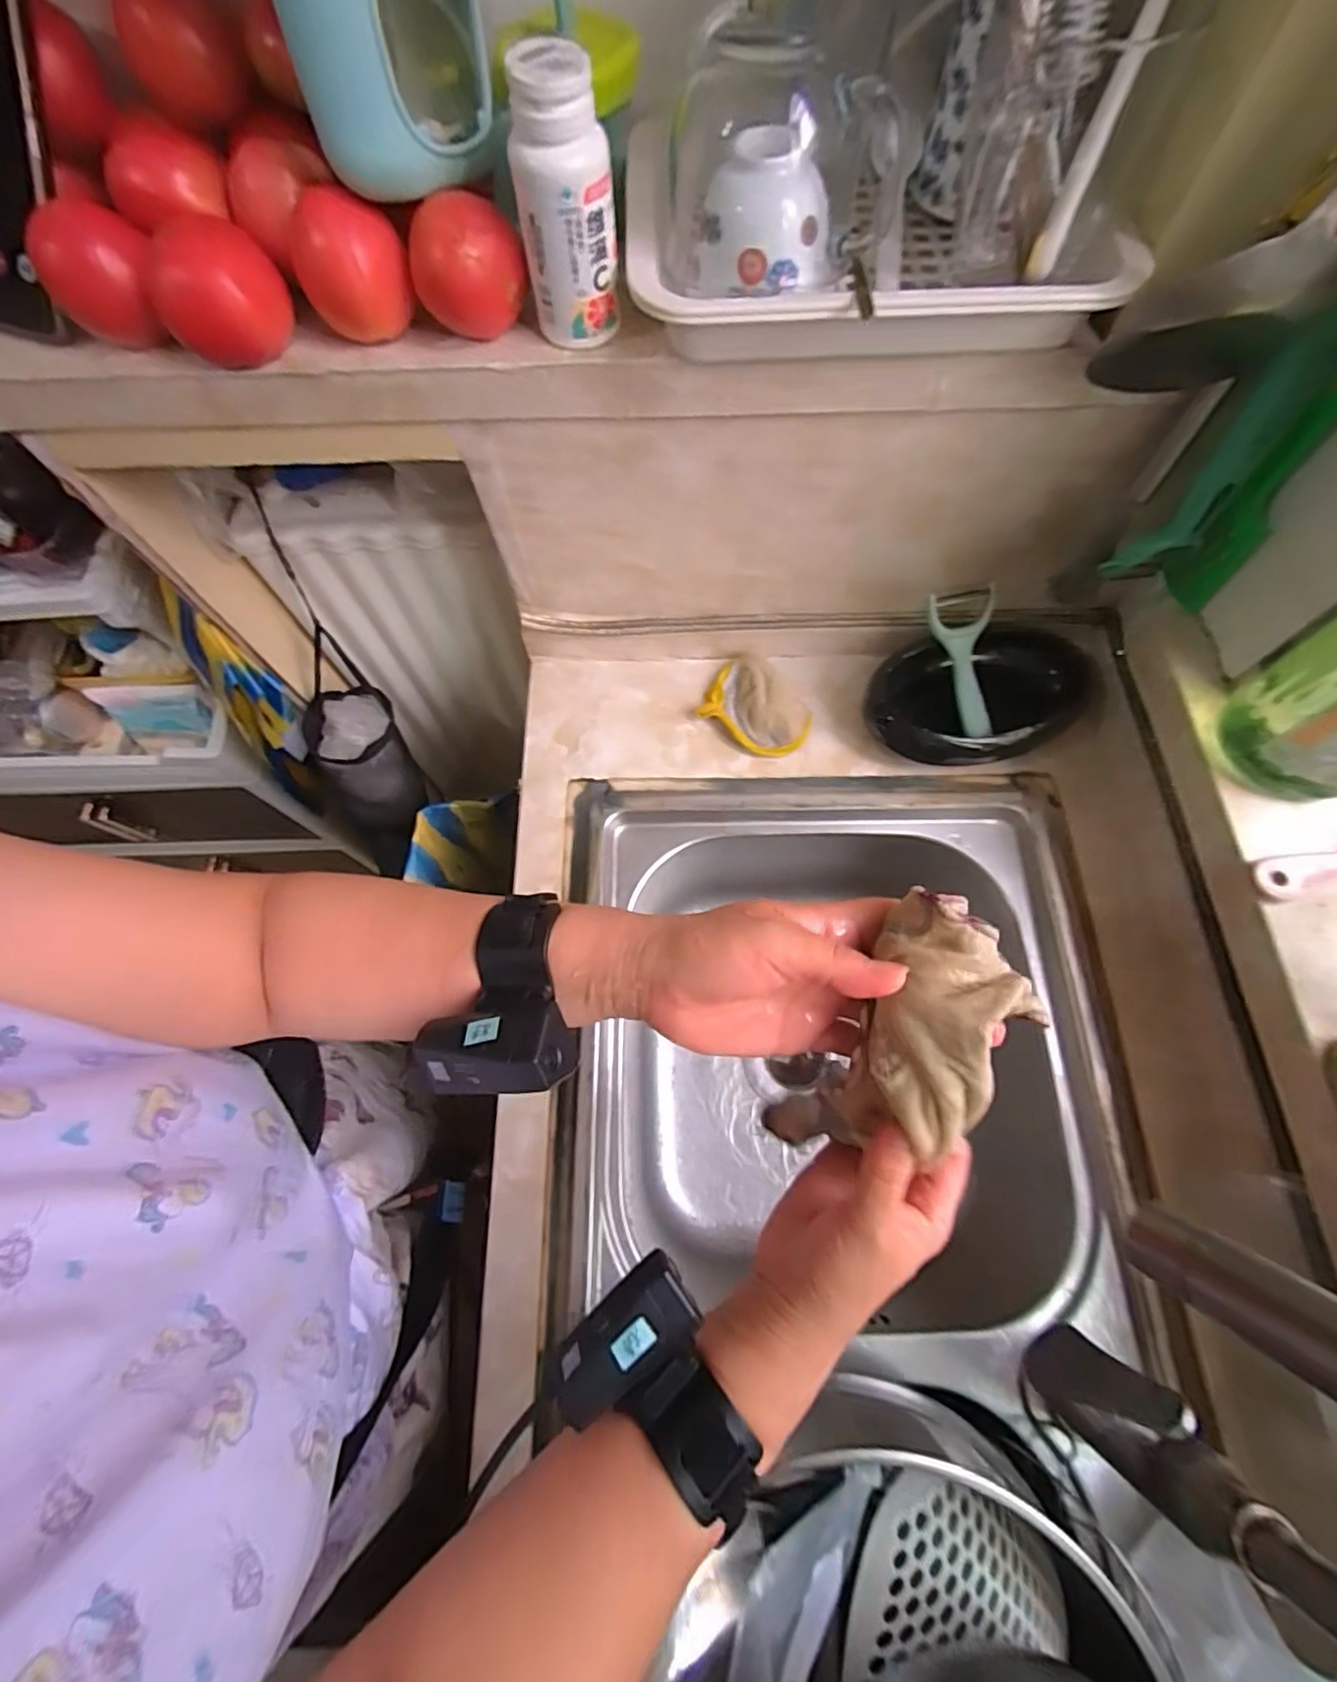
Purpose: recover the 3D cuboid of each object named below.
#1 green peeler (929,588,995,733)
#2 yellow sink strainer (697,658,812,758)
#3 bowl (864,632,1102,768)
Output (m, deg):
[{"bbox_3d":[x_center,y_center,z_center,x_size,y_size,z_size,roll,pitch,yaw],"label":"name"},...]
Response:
[{"bbox_3d":[0.274,-0.161,0.565,0.058,0.020,0.134,-19,105,-5],"label":"green peeler"},{"bbox_3d":[0.085,-0.127,0.595,0.105,0.028,0.069,35,75,14],"label":"yellow sink strainer"},{"bbox_3d":[0.290,-0.134,0.576,0.205,0.055,0.130,-12,70,-3],"label":"bowl"}]

